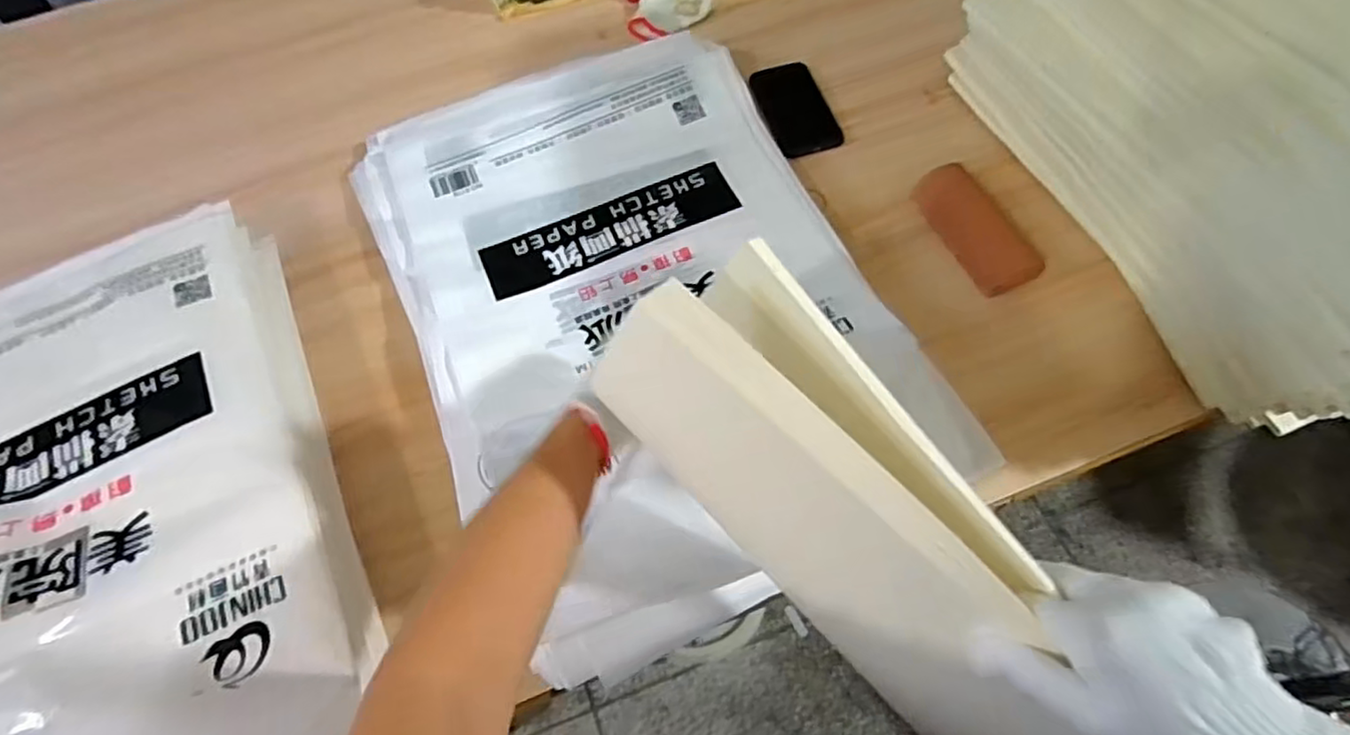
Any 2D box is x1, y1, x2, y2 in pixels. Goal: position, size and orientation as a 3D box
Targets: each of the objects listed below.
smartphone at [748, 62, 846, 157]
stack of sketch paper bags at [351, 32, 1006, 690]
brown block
[{"bbox_3d":[0.151,-0.328,0.849,0.084,0.016,0.150,-11,62,-2],"label":"smartphone"},{"bbox_3d":[-0.042,-0.083,0.689,0.443,0.058,0.632,-24,63,-9],"label":"stack of sketch paper bags"},{"bbox_3d":[0.326,-0.156,0.729,0.062,0.030,0.161,-24,63,-9],"label":"brown block"}]

